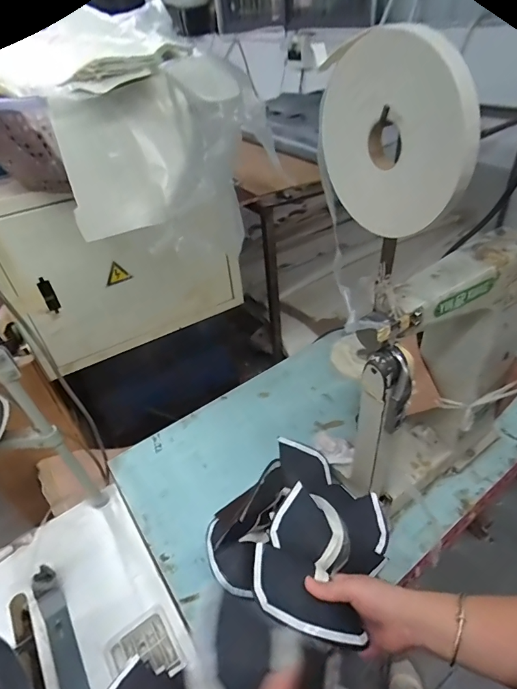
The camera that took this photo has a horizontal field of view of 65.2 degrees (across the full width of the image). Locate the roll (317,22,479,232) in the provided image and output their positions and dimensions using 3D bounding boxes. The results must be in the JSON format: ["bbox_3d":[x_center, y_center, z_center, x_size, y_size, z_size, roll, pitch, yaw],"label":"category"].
[{"bbox_3d":[0.109,-0.172,0.342,0.029,0.148,0.166,-18,41,-15],"label":"roll"}]

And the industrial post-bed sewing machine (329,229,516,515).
[{"bbox_3d":[0.269,0.061,0.604,0.310,0.386,0.123,-29,45,-26],"label":"industrial post-bed sewing machine"}]

